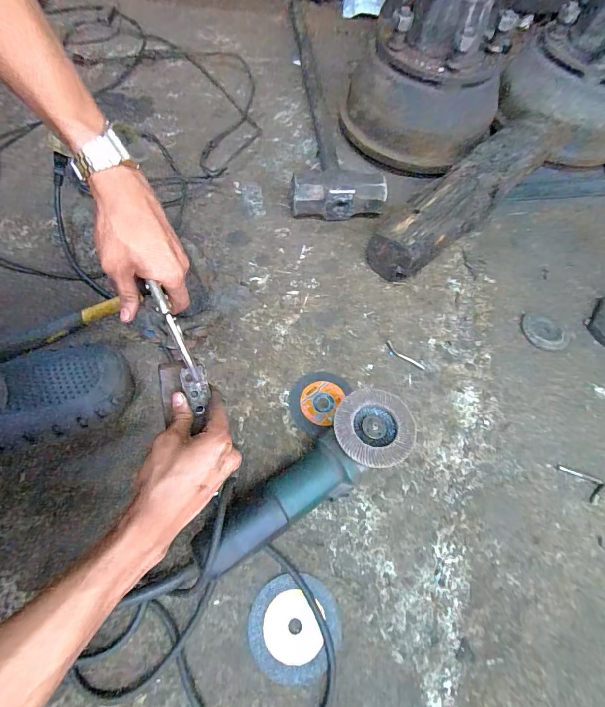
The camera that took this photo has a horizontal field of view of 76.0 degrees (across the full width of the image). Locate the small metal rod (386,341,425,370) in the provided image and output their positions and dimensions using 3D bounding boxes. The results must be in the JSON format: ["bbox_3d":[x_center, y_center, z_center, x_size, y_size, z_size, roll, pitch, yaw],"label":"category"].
[{"bbox_3d":[0.161,0.005,0.613,0.071,0.004,0.015,39,65,16],"label":"small metal rod"}]

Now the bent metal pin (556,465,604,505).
[{"bbox_3d":[0.394,0.176,0.545,0.036,0.004,0.062,-31,67,-19],"label":"bent metal pin"}]

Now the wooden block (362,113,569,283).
[{"bbox_3d":[0.329,-0.314,0.753,0.103,0.099,0.540,39,65,17],"label":"wooden block"}]

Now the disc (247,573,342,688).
[{"bbox_3d":[-0.009,0.306,0.435,0.098,0.007,0.100,2,61,-3],"label":"disc"}]

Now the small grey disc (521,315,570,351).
[{"bbox_3d":[0.413,-0.036,0.655,0.077,0.005,0.066,8,60,0],"label":"small grey disc"}]

